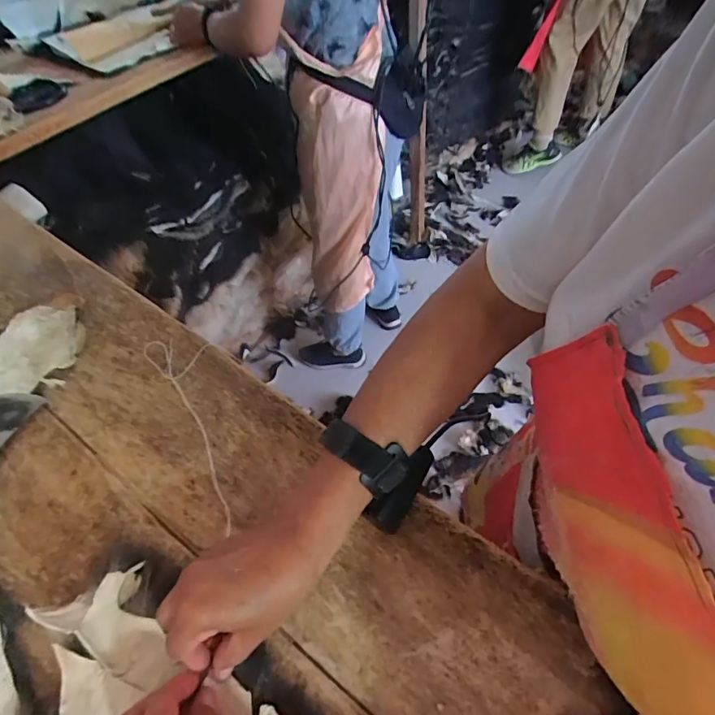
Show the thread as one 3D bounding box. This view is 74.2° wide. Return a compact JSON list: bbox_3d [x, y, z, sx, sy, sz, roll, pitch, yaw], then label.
[{"bbox_3d":[-0.147,0.053,0.464,0.062,0.008,0.234,-30,58,-15],"label":"thread"}]

